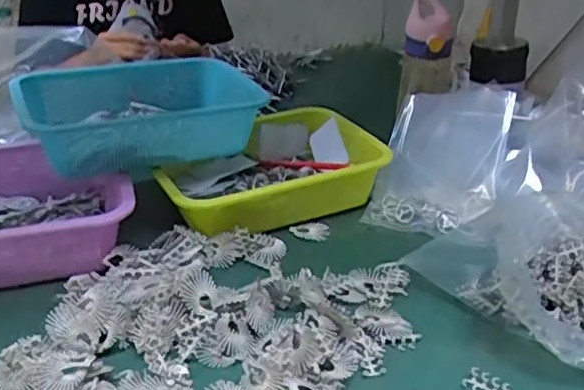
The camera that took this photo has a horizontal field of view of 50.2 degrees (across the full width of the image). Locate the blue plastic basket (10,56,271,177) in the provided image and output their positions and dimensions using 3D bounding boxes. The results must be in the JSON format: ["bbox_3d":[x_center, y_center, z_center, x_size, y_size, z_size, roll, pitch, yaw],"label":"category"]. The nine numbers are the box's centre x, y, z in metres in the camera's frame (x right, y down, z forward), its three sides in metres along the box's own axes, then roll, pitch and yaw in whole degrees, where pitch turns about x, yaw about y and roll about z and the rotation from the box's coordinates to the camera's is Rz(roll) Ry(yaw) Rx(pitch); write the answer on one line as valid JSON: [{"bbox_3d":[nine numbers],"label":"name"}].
[{"bbox_3d":[-0.180,-0.096,0.734,0.254,0.077,0.189,-10,30,-20],"label":"blue plastic basket"}]

